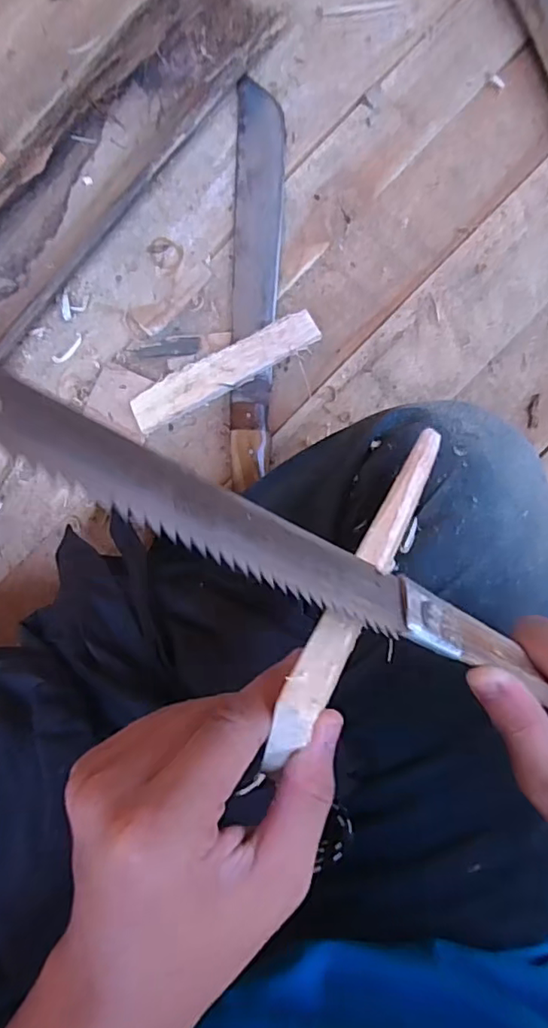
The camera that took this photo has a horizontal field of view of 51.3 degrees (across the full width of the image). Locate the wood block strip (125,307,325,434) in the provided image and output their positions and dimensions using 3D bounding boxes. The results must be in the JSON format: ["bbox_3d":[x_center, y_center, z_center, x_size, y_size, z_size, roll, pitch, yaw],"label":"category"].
[{"bbox_3d":[-0.044,-0.126,0.497,0.173,0.008,0.036,-28,86,3],"label":"wood block strip"}]

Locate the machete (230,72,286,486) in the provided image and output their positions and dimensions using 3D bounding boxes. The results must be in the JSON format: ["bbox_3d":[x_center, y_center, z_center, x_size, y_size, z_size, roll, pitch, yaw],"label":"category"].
[{"bbox_3d":[-0.016,-0.209,0.510,0.043,0.023,0.367,1,88,3],"label":"machete"}]

